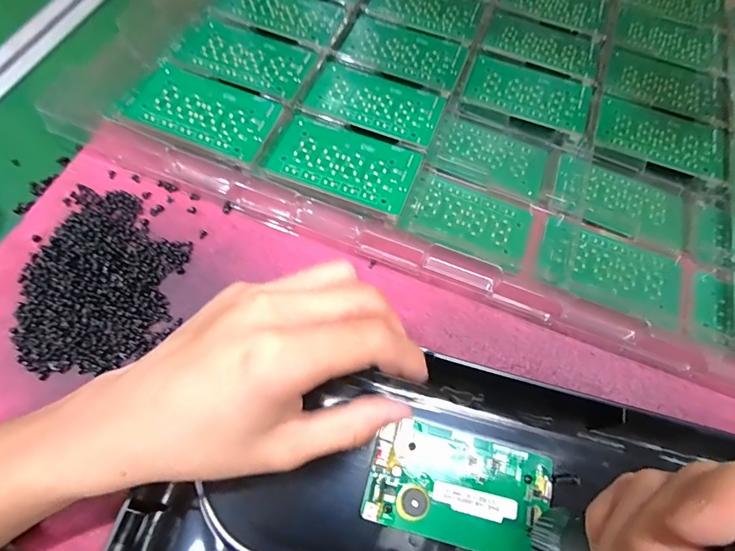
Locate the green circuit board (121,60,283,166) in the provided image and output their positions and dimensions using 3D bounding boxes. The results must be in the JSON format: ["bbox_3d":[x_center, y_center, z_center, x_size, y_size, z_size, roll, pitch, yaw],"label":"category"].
[{"bbox_3d":[-0.126,-0.128,0.336,0.108,0.007,0.057,25,71,2],"label":"green circuit board"}]

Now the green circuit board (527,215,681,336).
[{"bbox_3d":[0.179,-0.004,0.321,0.104,0.009,0.062,21,70,1],"label":"green circuit board"}]

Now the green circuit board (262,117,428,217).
[{"bbox_3d":[-0.017,-0.086,0.327,0.106,0.004,0.058,23,70,2],"label":"green circuit board"}]

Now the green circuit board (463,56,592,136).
[{"bbox_3d":[0.143,-0.161,0.382,0.106,0.005,0.061,21,70,1],"label":"green circuit board"}]

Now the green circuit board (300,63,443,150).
[{"bbox_3d":[0.007,-0.142,0.357,0.105,0.004,0.061,21,64,5],"label":"green circuit board"}]

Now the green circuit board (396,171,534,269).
[{"bbox_3d":[0.077,-0.044,0.330,0.095,0.008,0.058,23,66,3],"label":"green circuit board"}]

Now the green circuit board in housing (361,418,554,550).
[{"bbox_3d":[0.054,0.124,0.255,0.104,0.012,0.059,17,70,-1],"label":"green circuit board in housing"}]

